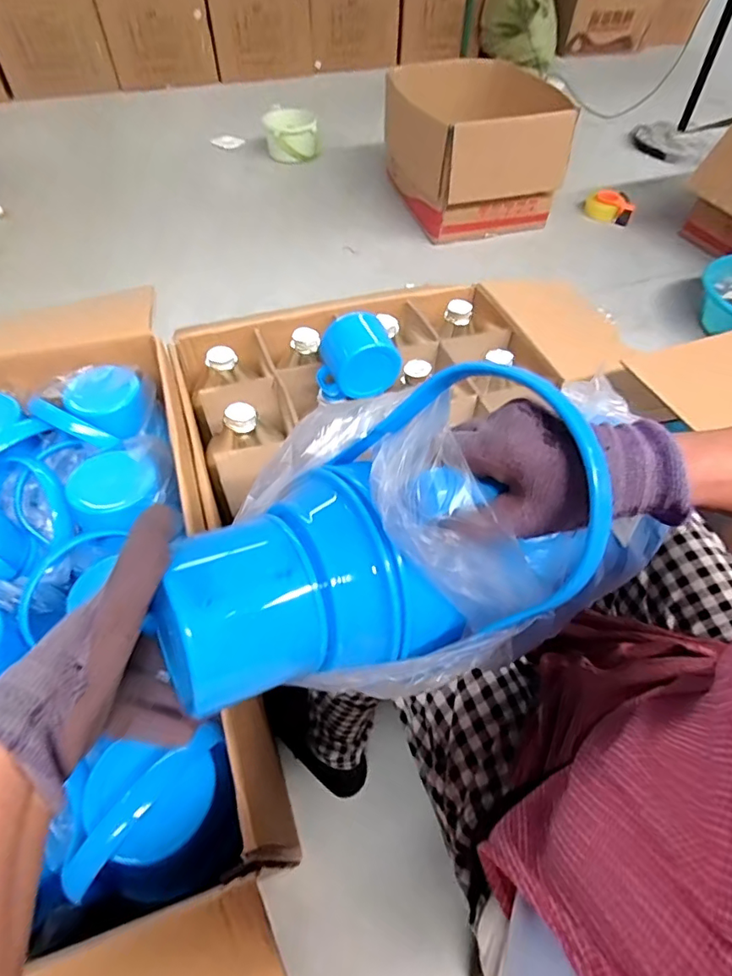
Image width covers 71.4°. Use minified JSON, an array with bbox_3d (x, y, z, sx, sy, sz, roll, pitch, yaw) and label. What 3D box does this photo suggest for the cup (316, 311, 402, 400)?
[{"bbox_3d":[-0.012,-0.199,0.790,0.124,0.094,0.116,-2,54,-2],"label":"cup"}]

